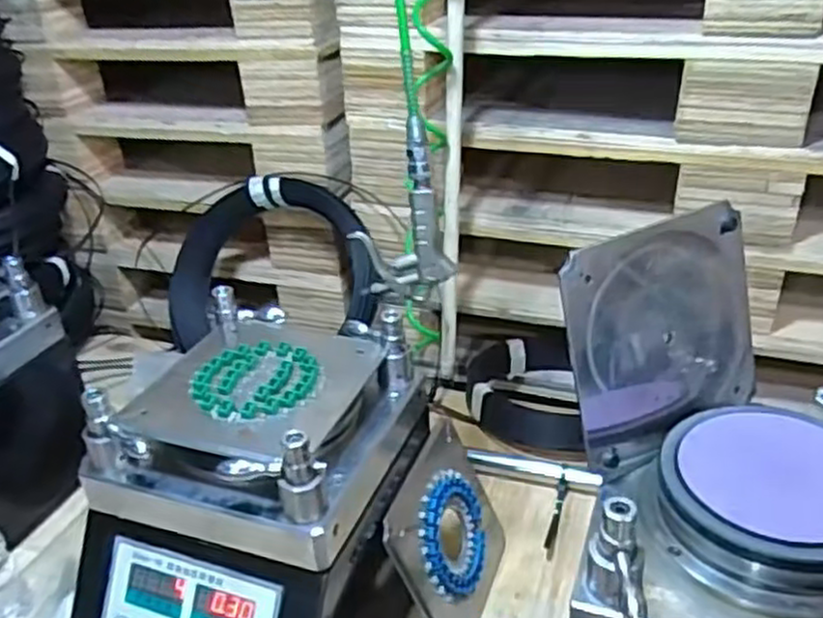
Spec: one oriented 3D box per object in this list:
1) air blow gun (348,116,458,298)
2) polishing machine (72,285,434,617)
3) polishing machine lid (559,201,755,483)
[{"bbox_3d":[-0.010,-0.090,0.709,0.092,0.163,0.030,-2,30,4],"label":"air blow gun"},{"bbox_3d":[-0.134,0.187,0.652,0.221,0.292,0.294,10,33,23],"label":"polishing machine"},{"bbox_3d":[0.187,0.021,0.556,0.164,0.170,0.011,-19,18,-22],"label":"polishing machine lid"}]

